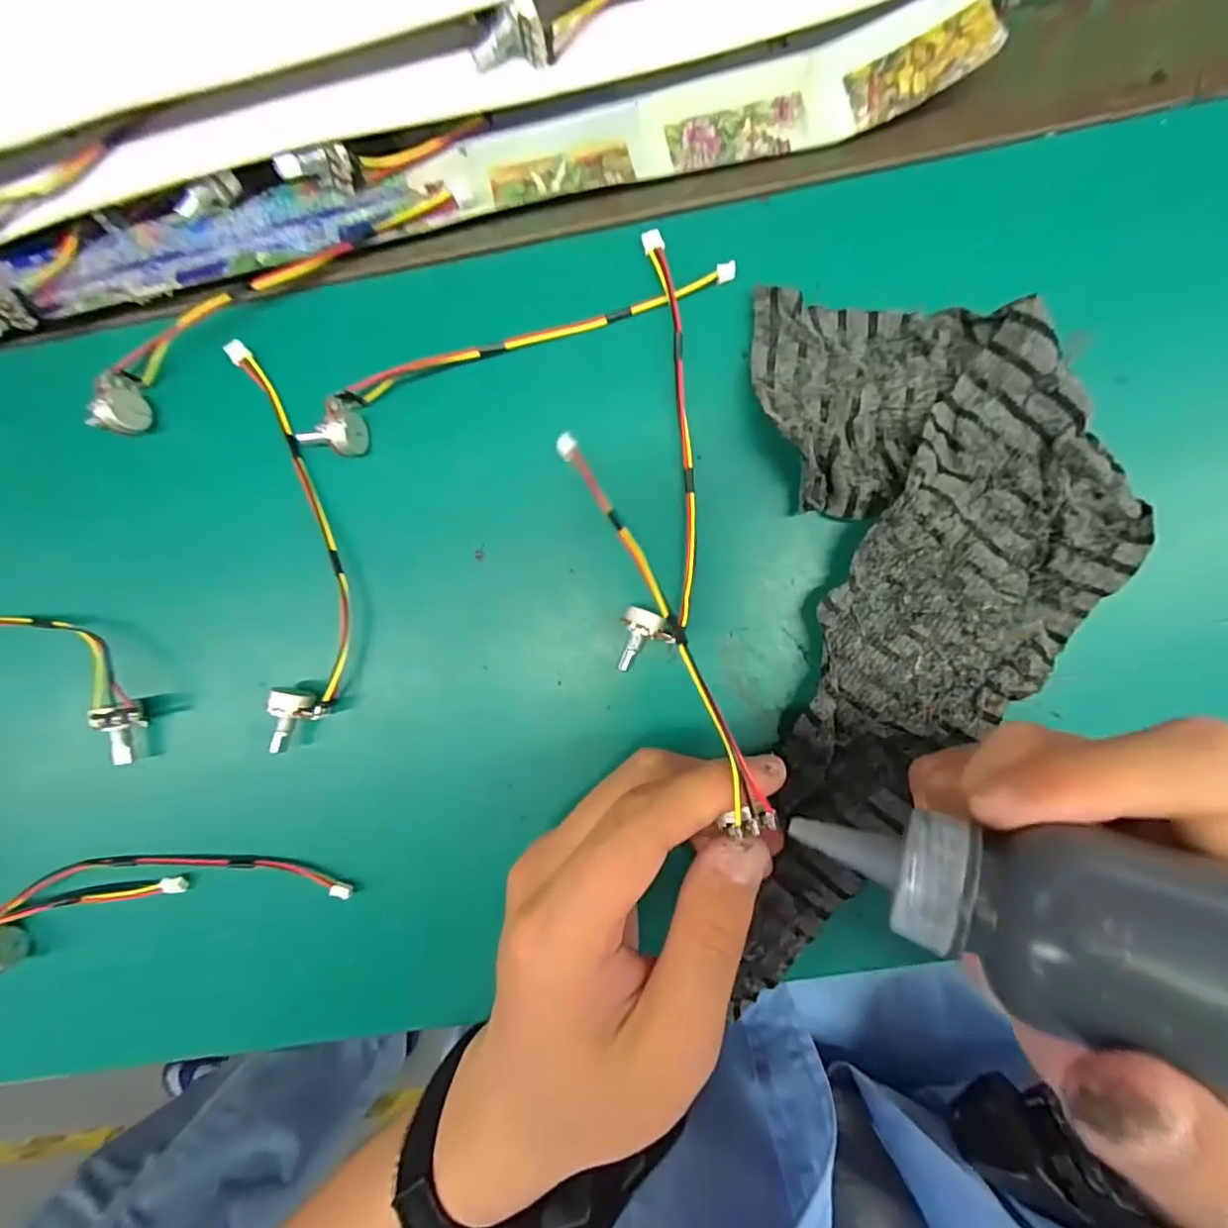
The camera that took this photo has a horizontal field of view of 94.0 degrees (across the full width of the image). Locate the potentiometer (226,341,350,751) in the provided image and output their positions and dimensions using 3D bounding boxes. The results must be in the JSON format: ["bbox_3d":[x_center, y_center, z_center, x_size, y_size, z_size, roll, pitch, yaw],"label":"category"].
[{"bbox_3d":[-0.124,-0.029,0.224,0.034,0.020,0.158,-8,92,3],"label":"potentiometer"}]

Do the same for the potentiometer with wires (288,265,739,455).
[{"bbox_3d":[-0.038,-0.104,0.217,0.171,0.015,0.026,-24,92,3],"label":"potentiometer with wires"}]

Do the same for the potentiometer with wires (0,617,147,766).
[{"bbox_3d":[-0.248,0.020,0.228,0.132,0.025,0.048,16,93,1],"label":"potentiometer with wires"}]

